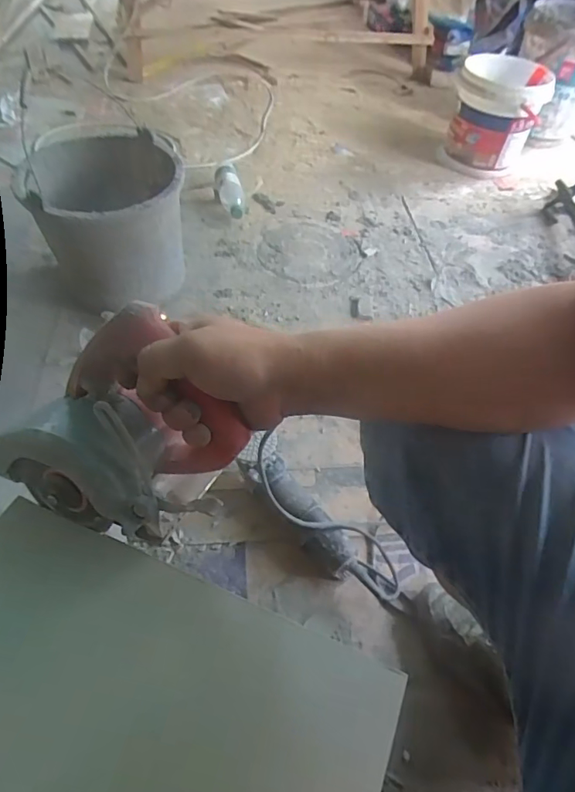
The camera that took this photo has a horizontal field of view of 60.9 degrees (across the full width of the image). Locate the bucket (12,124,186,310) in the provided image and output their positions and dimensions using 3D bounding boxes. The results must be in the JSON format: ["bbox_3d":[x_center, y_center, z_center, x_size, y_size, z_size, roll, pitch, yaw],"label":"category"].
[{"bbox_3d":[-0.342,-0.339,0.962,0.255,0.251,0.264,3,52,-3],"label":"bucket"}]

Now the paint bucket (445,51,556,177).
[{"bbox_3d":[0.642,-0.866,1.500,0.270,0.297,0.249,21,53,11],"label":"paint bucket"}]

